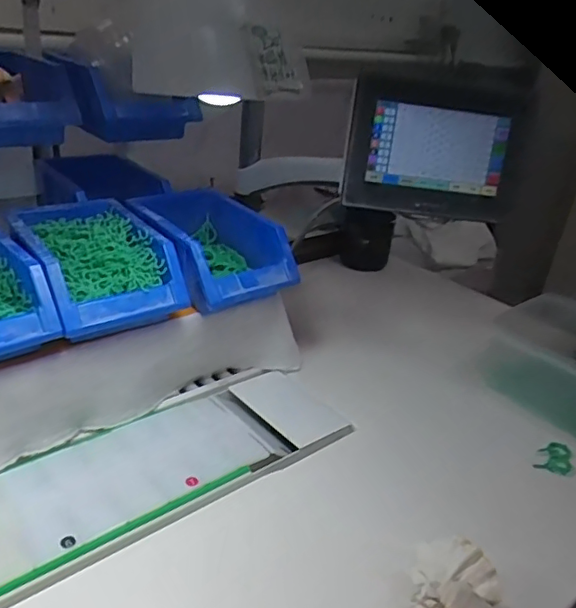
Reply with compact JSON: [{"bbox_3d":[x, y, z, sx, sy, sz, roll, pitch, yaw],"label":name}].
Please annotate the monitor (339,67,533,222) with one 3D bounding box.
[{"bbox_3d":[0.171,-0.181,0.654,0.199,0.163,0.040,3,12,-14],"label":"monitor"}]

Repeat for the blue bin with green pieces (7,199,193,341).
[{"bbox_3d":[-0.199,-0.044,0.599,0.125,0.066,0.180,-15,33,-36],"label":"blue bin with green pieces"}]

